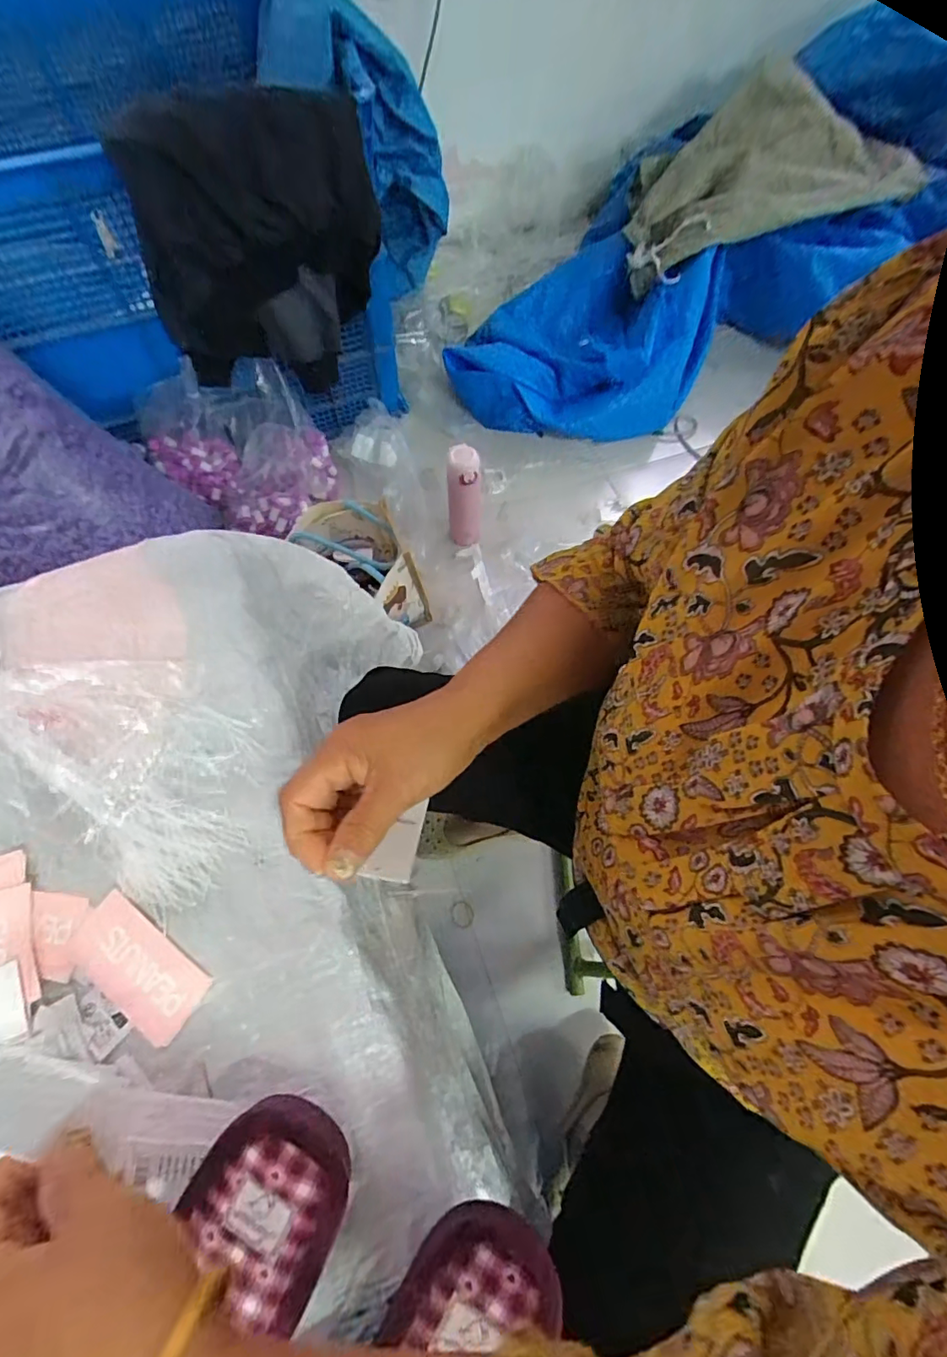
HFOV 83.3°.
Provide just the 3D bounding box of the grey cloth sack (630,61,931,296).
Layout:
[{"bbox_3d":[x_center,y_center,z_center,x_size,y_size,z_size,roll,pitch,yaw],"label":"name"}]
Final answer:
[{"bbox_3d":[0.630,-1.123,1.181,0.566,0.214,0.337,-11,67,-5],"label":"grey cloth sack"}]

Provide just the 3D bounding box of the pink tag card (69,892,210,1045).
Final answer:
[{"bbox_3d":[-0.223,0.190,0.354,0.098,0.009,0.048,35,71,13],"label":"pink tag card"}]

